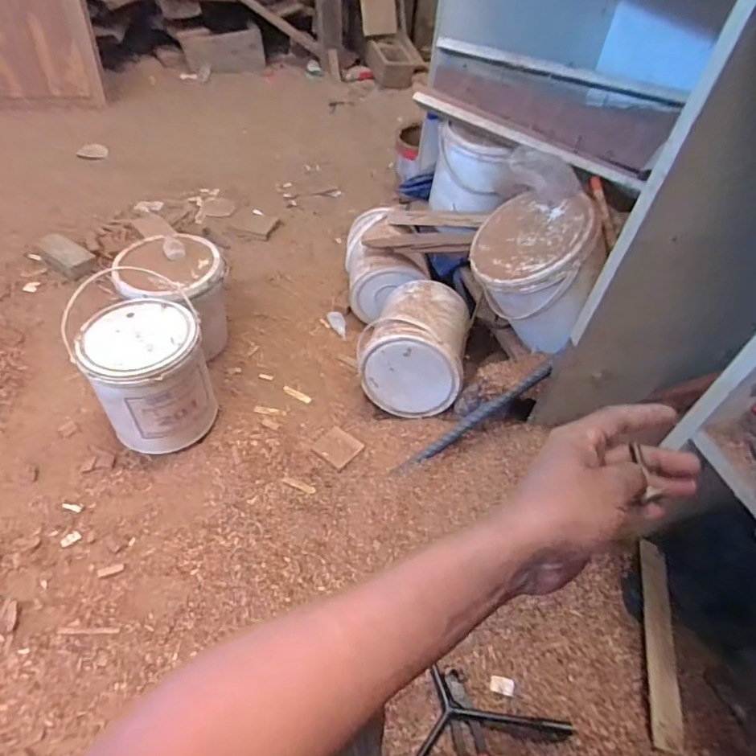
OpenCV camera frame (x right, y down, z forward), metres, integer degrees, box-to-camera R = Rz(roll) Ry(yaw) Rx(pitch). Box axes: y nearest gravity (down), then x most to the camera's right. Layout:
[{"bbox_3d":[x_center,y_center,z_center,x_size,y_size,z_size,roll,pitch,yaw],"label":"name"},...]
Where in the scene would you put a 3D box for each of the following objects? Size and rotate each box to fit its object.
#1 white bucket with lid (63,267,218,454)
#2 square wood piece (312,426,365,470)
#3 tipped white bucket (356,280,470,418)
[{"bbox_3d":[-0.370,0.003,0.859,0.167,0.216,0.174,2,46,-3],"label":"white bucket with lid"},{"bbox_3d":[-0.068,0.121,0.897,0.071,0.007,0.065,33,53,24],"label":"square wood piece"},{"bbox_3d":[0.072,-0.072,0.940,0.177,0.153,0.223,11,47,6],"label":"tipped white bucket"}]

